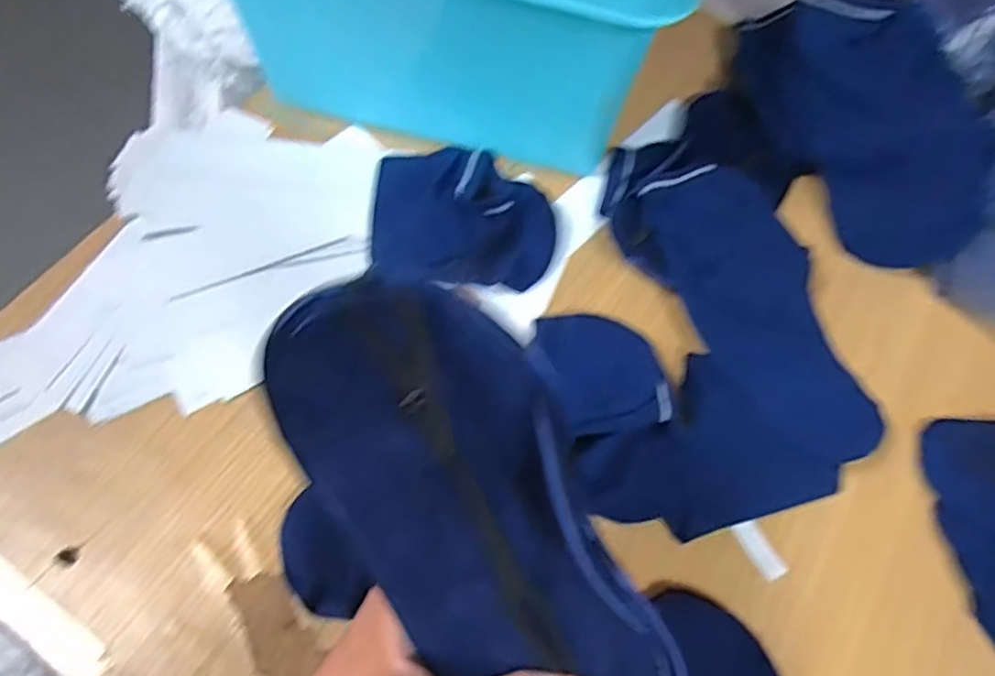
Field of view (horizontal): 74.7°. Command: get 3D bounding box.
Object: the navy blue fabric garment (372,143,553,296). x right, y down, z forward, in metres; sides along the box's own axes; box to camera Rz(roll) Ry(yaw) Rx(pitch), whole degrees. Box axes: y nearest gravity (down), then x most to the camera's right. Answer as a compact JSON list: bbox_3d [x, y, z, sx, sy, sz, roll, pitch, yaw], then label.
[{"bbox_3d":[-0.022,-0.075,0.410,0.118,0.031,0.094,-8,67,-7],"label":"navy blue fabric garment"}]

